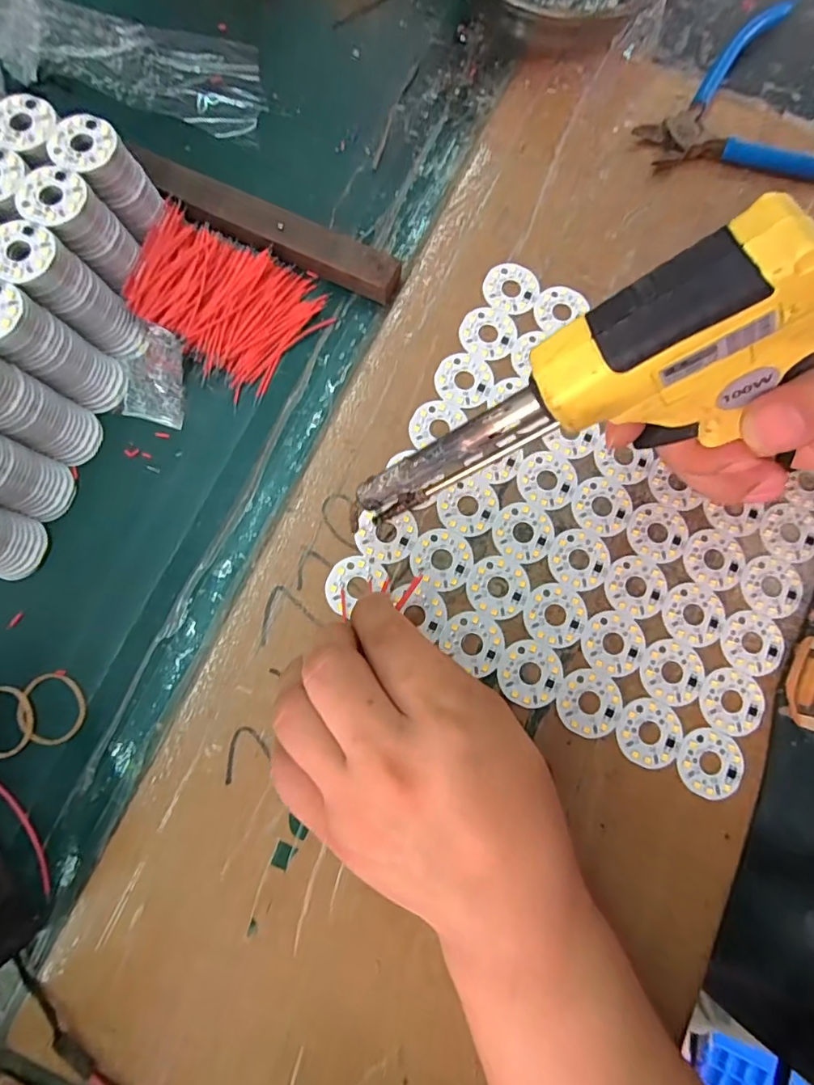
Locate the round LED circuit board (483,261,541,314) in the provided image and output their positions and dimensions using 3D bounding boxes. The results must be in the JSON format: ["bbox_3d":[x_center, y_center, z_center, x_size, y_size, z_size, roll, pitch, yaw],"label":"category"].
[{"bbox_3d":[0.058,-0.141,0.285,0.030,0.004,0.030,15,79,2],"label":"round LED circuit board"}]

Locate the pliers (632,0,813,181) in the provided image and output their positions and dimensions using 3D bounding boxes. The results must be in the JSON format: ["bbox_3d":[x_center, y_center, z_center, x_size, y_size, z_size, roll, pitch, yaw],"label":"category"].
[{"bbox_3d":[0.211,-0.278,0.315,0.146,0.013,0.125,0,79,-1],"label":"pliers"}]

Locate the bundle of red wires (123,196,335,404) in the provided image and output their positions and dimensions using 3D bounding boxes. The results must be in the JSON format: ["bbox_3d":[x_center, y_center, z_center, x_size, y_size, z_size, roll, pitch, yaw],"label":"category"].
[{"bbox_3d":[-0.099,-0.134,0.277,0.100,0.015,0.075,39,81,6],"label":"bundle of red wires"}]

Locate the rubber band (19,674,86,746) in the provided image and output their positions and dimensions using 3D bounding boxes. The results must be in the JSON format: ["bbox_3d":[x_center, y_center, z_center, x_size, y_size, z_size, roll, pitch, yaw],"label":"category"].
[{"bbox_3d":[-0.165,0.077,0.241,0.029,0.004,0.032,-4,79,-2],"label":"rubber band"}]

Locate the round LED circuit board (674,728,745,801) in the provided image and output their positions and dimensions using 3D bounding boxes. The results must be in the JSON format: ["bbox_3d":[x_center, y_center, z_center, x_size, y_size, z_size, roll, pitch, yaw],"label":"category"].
[{"bbox_3d":[0.142,0.103,0.241,0.031,0.004,0.030,0,79,-1],"label":"round LED circuit board"}]

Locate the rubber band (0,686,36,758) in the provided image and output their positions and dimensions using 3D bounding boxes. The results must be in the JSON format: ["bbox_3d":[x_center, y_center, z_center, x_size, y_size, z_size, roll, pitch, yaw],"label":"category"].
[{"bbox_3d":[-0.188,0.082,0.238,0.030,0.004,0.031,9,79,0],"label":"rubber band"}]

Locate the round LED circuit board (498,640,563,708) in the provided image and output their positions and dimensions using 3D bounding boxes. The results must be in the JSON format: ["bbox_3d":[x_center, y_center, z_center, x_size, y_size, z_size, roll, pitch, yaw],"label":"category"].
[{"bbox_3d":[0.059,0.062,0.245,0.031,0.004,0.030,0,79,-1],"label":"round LED circuit board"}]

